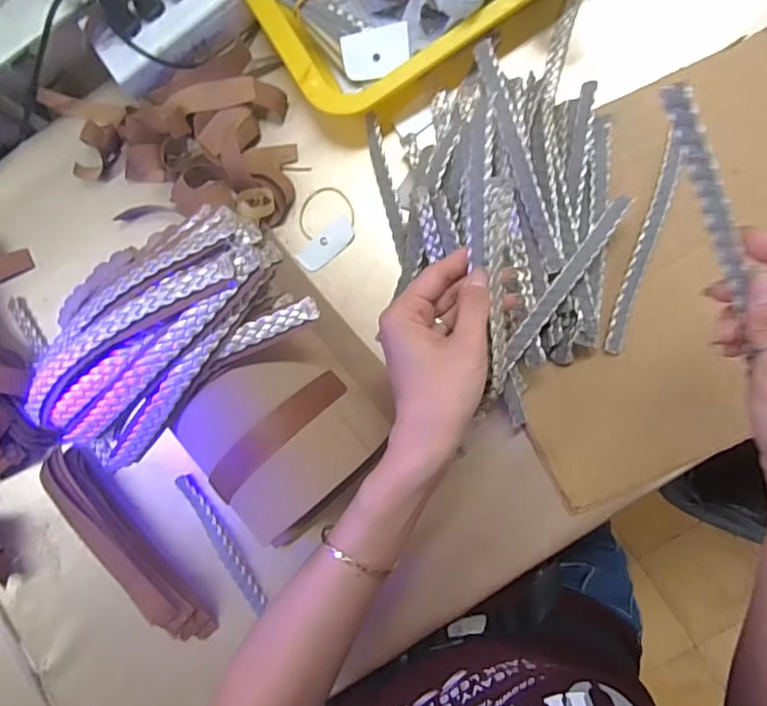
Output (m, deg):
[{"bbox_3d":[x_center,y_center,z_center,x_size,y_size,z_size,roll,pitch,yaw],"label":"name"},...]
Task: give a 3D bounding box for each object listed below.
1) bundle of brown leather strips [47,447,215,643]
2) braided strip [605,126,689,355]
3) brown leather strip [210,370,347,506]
[{"bbox_3d":[-0.207,0.155,0.429,0.037,0.028,0.189,-40,88,5],"label":"bundle of brown leather strips"},{"bbox_3d":[0.192,-0.079,0.392,0.016,0.006,0.162,18,93,4],"label":"braided strip"},{"bbox_3d":[-0.064,0.046,0.343,0.022,0.032,0.109,47,61,2],"label":"brown leather strip"}]

